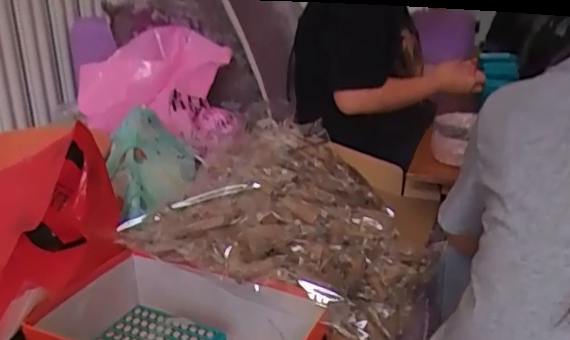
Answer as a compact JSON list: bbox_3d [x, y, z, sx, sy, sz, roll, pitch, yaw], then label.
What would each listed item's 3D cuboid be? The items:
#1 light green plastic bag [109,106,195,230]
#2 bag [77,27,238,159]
[{"bbox_3d":[-0.215,-0.015,0.915,0.132,0.114,0.223,-7,20,-13],"label":"light green plastic bag"},{"bbox_3d":[-0.240,-0.195,1.246,0.333,0.195,0.290,9,22,27],"label":"bag"}]

